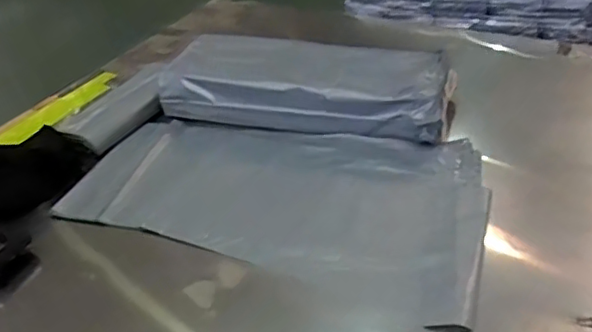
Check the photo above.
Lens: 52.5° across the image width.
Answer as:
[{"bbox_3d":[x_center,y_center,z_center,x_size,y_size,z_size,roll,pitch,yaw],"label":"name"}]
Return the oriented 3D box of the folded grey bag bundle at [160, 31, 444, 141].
[{"bbox_3d":[0.015,-0.176,1.313,0.612,0.159,0.195,7,37,17],"label":"folded grey bag bundle"}]

